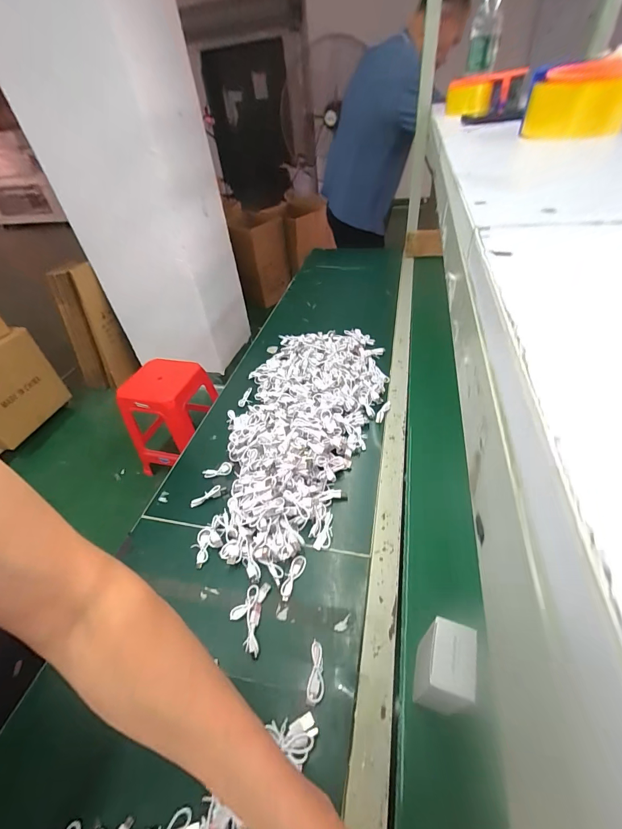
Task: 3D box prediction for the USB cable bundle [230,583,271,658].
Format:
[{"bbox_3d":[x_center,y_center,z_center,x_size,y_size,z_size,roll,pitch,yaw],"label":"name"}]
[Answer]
[{"bbox_3d":[-0.086,0.272,0.466,0.047,0.013,0.084,0,43,8],"label":"USB cable bundle"}]

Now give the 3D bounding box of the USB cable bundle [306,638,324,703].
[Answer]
[{"bbox_3d":[0.008,0.309,0.416,0.020,0.012,0.060,2,43,10],"label":"USB cable bundle"}]

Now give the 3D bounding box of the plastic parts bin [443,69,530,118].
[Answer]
[{"bbox_3d":[0.386,-0.719,0.779,0.146,0.068,0.075,17,48,24],"label":"plastic parts bin"}]

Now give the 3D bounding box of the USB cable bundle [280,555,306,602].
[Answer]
[{"bbox_3d":[-0.027,0.235,0.502,0.017,0.012,0.063,17,48,24],"label":"USB cable bundle"}]

